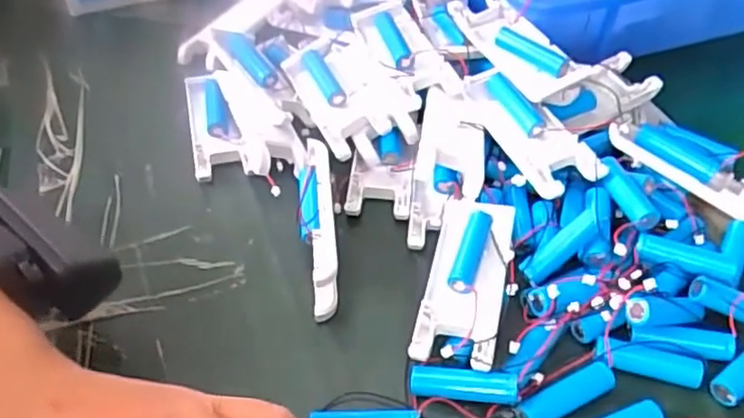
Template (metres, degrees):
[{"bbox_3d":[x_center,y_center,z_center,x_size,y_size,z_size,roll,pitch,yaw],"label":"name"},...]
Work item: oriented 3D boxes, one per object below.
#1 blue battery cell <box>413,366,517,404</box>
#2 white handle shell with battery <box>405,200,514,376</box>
[{"bbox_3d":[0.043,0.084,0.317,0.049,0.016,0.012,6,47,6],"label":"blue battery cell"},{"bbox_3d":[0.050,0.040,0.353,0.039,0.025,0.103,11,48,11],"label":"white handle shell with battery"}]

